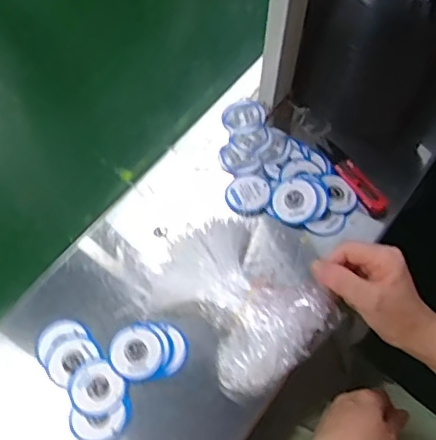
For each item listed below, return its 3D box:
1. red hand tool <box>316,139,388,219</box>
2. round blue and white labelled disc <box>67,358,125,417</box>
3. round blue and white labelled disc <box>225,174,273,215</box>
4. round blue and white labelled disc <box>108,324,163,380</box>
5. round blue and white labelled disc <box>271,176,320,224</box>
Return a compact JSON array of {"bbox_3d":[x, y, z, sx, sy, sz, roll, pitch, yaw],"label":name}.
[{"bbox_3d":[0.146,-0.045,0.603,0.024,0.013,0.108,-27,59,-12],"label":"red hand tool"},{"bbox_3d":[-0.106,0.145,0.491,0.048,0.004,0.045,2,61,-3],"label":"round blue and white labelled disc"},{"bbox_3d":[0.031,-0.027,0.580,0.046,0.004,0.046,2,61,-3],"label":"round blue and white labelled disc"},{"bbox_3d":[-0.072,0.116,0.496,0.044,0.006,0.046,2,61,-3],"label":"round blue and white labelled disc"},{"bbox_3d":[0.078,-0.020,0.572,0.046,0.006,0.047,-3,72,9],"label":"round blue and white labelled disc"}]

